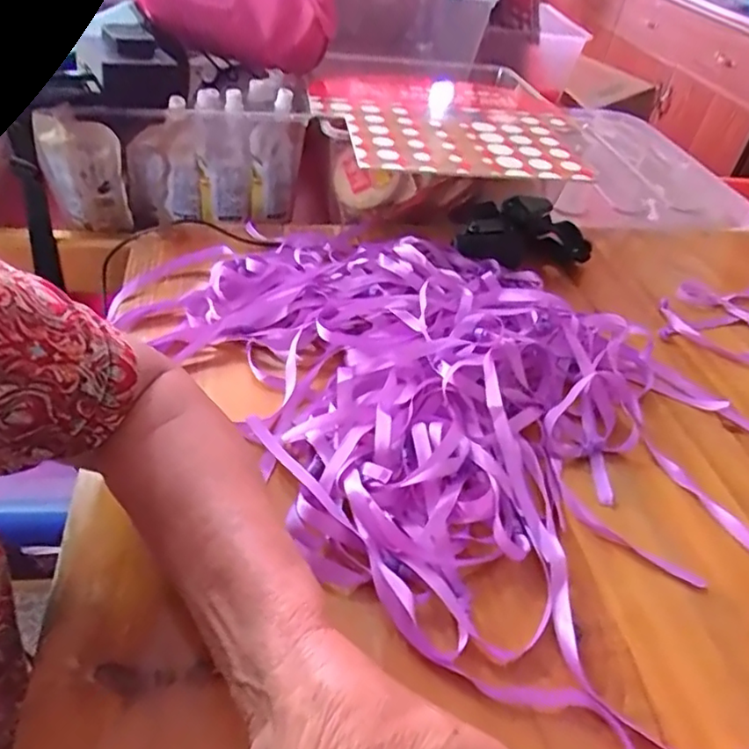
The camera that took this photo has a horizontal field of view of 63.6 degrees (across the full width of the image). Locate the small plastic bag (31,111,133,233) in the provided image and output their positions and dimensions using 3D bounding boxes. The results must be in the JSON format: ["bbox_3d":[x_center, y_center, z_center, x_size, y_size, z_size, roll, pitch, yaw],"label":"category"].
[{"bbox_3d":[-0.306,-0.213,0.637,0.080,0.116,0.029,19,43,12],"label":"small plastic bag"}]

